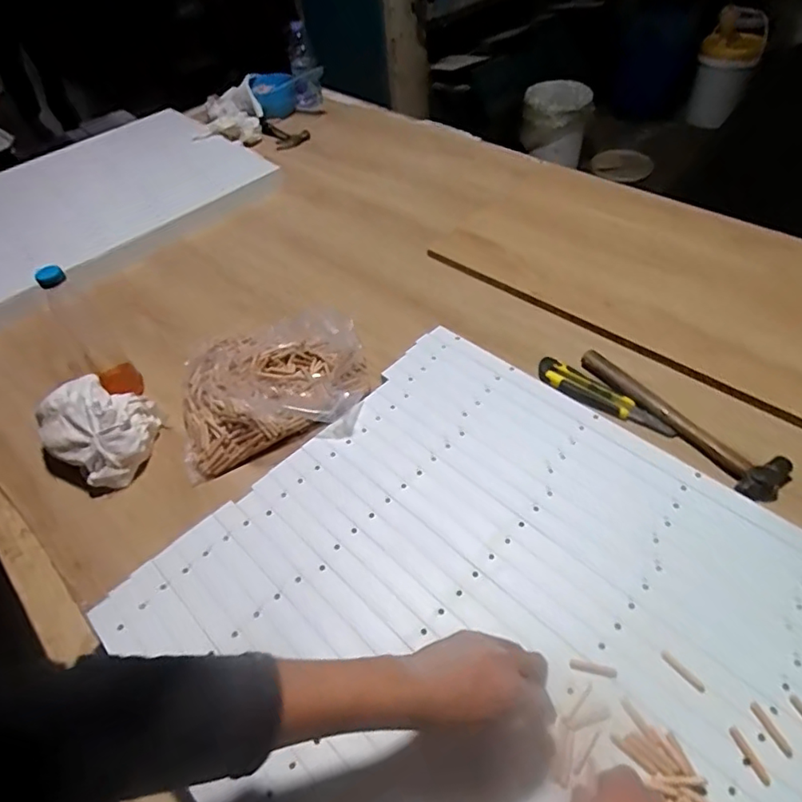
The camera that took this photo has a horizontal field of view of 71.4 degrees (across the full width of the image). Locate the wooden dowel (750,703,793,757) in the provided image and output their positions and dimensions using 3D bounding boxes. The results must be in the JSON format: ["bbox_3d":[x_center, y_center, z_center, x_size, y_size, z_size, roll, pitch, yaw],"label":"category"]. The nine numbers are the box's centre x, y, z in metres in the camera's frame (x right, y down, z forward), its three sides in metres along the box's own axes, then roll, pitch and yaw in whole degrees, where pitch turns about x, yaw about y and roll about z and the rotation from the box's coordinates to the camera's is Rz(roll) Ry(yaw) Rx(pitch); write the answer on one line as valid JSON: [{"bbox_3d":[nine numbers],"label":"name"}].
[{"bbox_3d":[0.299,0.264,0.449,0.009,0.004,0.039,-18,48,-13],"label":"wooden dowel"}]

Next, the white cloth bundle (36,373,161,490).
[{"bbox_3d":[-0.393,0.030,0.734,0.135,0.085,0.141,-36,54,-25],"label":"white cloth bundle"}]

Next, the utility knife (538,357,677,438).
[{"bbox_3d":[0.270,0.000,0.751,0.189,0.026,0.043,32,57,30],"label":"utility knife"}]

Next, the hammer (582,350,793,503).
[{"bbox_3d":[0.354,0.012,0.716,0.078,0.032,0.284,-28,51,-19],"label":"hammer"}]

